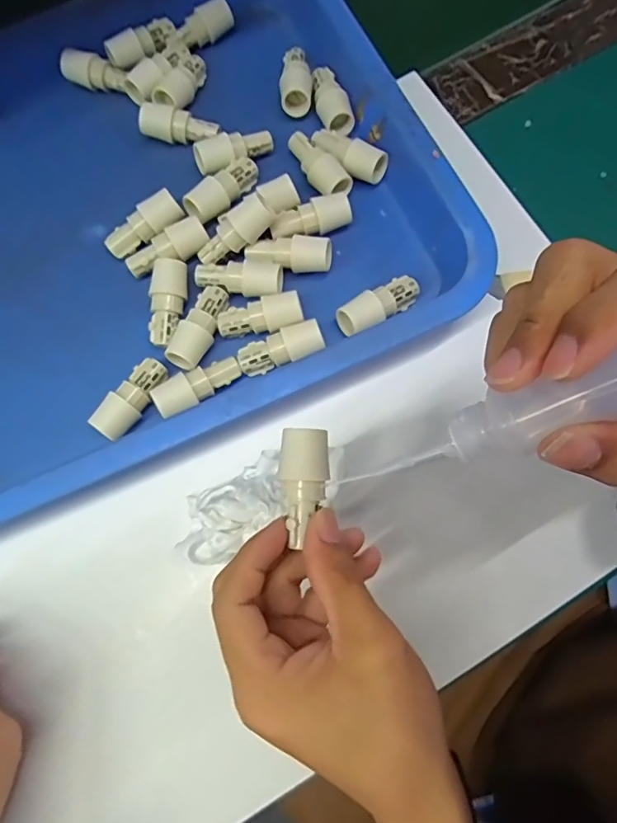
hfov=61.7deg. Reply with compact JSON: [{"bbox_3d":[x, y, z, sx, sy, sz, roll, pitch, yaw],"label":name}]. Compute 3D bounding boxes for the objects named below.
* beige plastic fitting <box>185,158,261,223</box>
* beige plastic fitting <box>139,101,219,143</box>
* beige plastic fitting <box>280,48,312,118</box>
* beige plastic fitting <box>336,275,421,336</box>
[{"bbox_3d":[-0.056,-0.146,0.344,0.020,0.024,0.056,41,80,11],"label":"beige plastic fitting"},{"bbox_3d":[-0.091,-0.200,0.364,0.054,0.019,0.021,14,76,5],"label":"beige plastic fitting"},{"bbox_3d":[-0.009,-0.241,0.373,0.023,0.017,0.054,0,75,2],"label":"beige plastic fitting"},{"bbox_3d":[0.044,-0.066,0.324,0.056,0.024,0.021,-35,77,-7],"label":"beige plastic fitting"}]

